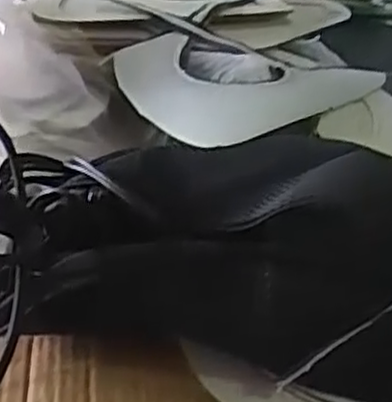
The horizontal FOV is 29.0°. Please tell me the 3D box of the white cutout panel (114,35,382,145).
[{"bbox_3d":[0.032,-0.083,0.550,0.192,0.033,0.106,6,34,13],"label":"white cutout panel"}]

